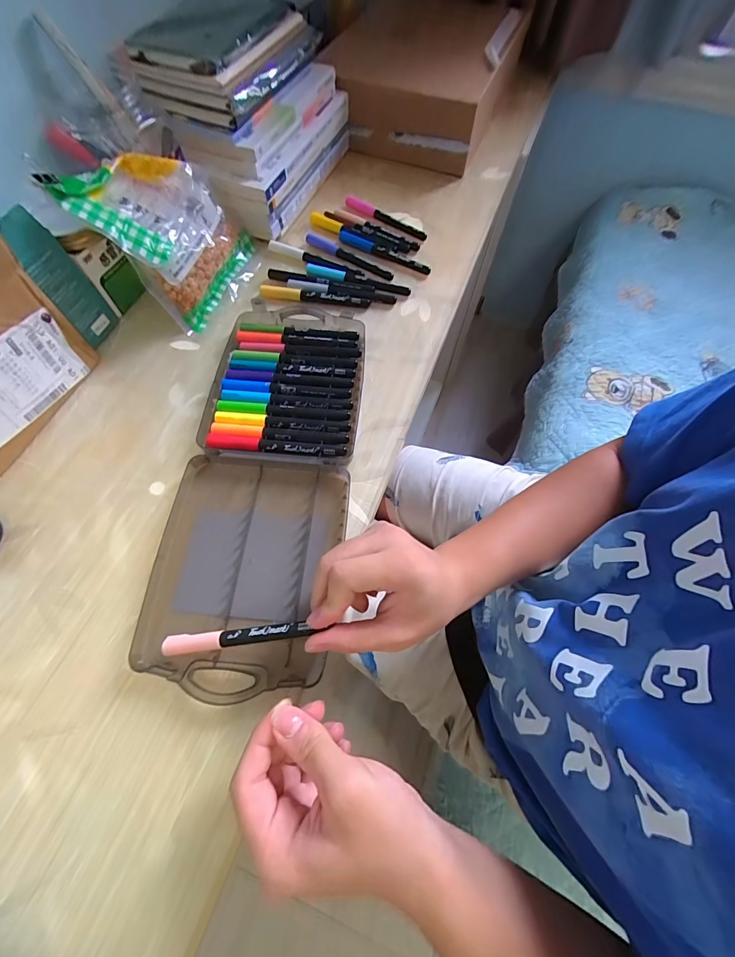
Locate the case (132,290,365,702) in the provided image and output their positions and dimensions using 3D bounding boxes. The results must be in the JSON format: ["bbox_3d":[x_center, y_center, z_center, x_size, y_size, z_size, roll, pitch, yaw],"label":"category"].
[{"bbox_3d":[-0.091,-0.023,0.351,0.149,0.015,0.383,4,66,1],"label":"case"}]

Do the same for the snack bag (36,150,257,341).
[{"bbox_3d":[-0.215,-0.275,0.403,0.054,0.168,0.163,-2,59,35],"label":"snack bag"}]

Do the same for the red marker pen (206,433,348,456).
[{"bbox_3d":[-0.087,-0.029,0.353,0.131,0.012,0.014,5,66,1],"label":"red marker pen"}]

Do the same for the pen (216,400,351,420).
[{"bbox_3d":[-0.084,-0.067,0.370,0.131,0.012,0.013,4,66,1],"label":"pen"}]

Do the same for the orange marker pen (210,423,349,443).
[{"bbox_3d":[-0.085,-0.042,0.360,0.131,0.012,0.013,4,66,1],"label":"orange marker pen"}]

